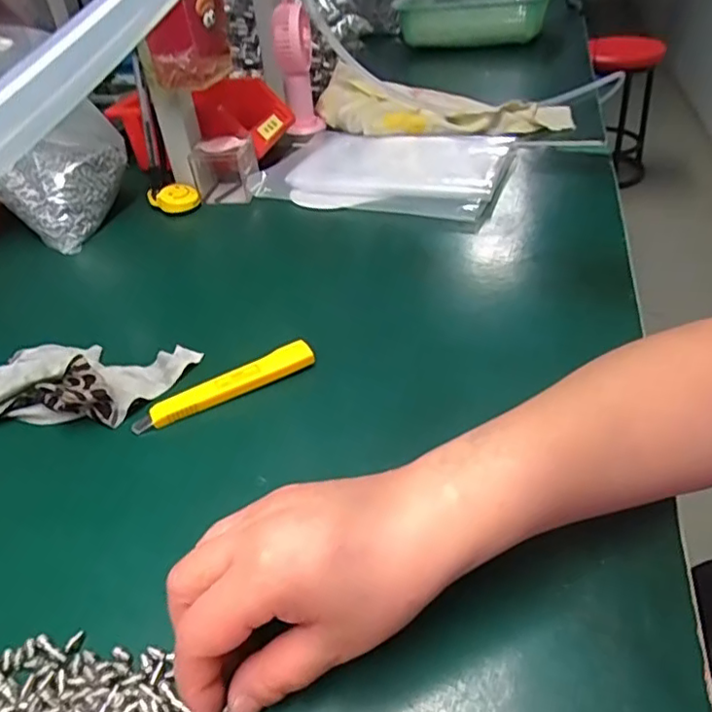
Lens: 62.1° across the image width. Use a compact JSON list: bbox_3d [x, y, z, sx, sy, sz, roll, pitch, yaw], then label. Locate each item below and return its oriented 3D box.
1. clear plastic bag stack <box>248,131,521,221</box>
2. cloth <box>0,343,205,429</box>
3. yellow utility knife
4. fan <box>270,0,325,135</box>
[{"bbox_3d":[0.021,-0.217,0.665,0.292,0.025,0.187,17,44,26],"label":"clear plastic bag stack"},{"bbox_3d":[-0.198,0.010,0.411,0.153,0.035,0.071,-1,39,7],"label":"cloth"},{"bbox_3d":[-0.087,0.021,0.398,0.125,0.013,0.021,-24,42,-20],"label":"yellow utility knife"},{"bbox_3d":[-0.082,-0.380,0.790,0.052,0.147,0.061,-10,39,-5],"label":"fan"}]

